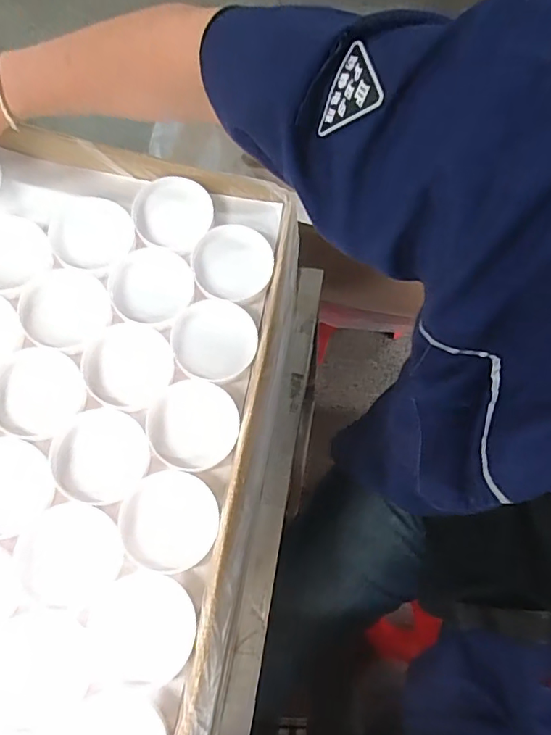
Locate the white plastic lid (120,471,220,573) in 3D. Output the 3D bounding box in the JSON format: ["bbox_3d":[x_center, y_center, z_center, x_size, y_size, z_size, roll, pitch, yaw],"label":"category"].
[{"bbox_3d":[-0.085,0.122,0.402,0.075,0.012,0.075,-1,69,2],"label":"white plastic lid"}]

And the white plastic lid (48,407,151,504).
[{"bbox_3d":[-0.146,0.073,0.420,0.076,0.016,0.075,-1,69,2],"label":"white plastic lid"}]

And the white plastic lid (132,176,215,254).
[{"bbox_3d":[-0.099,-0.149,0.489,0.075,0.015,0.072,-1,69,2],"label":"white plastic lid"}]

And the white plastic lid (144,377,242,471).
[{"bbox_3d":[-0.071,0.049,0.430,0.074,0.017,0.073,-1,69,2],"label":"white plastic lid"}]

